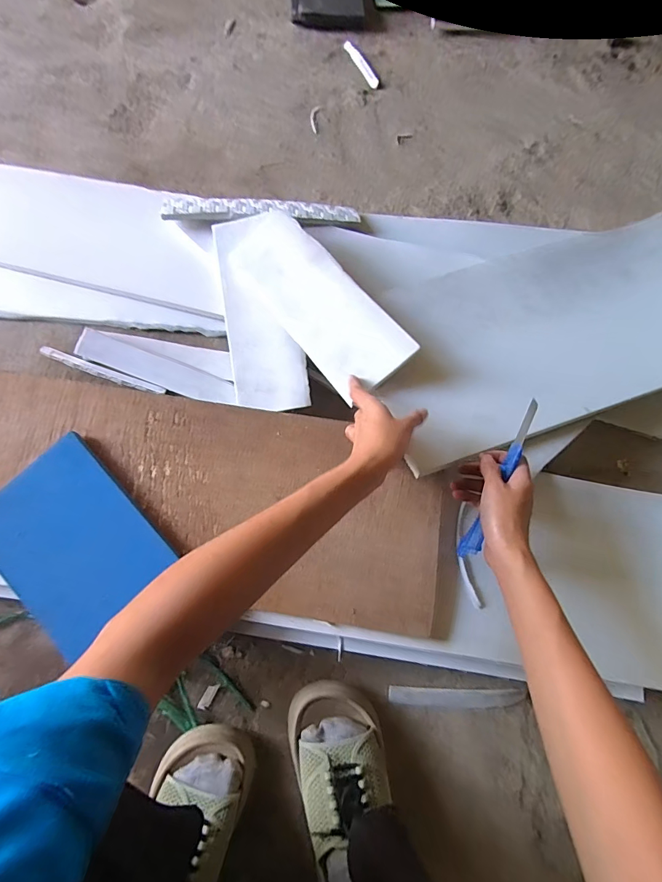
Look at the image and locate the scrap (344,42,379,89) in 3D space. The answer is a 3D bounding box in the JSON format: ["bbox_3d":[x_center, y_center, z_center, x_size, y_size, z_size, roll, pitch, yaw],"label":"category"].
[{"bbox_3d":[0.055,-0.674,0.730,0.020,0.005,0.112,-28,79,-6],"label":"scrap"}]

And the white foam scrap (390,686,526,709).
[{"bbox_3d":[0.154,0.320,0.508,0.161,0.005,0.025,1,77,0],"label":"white foam scrap"}]

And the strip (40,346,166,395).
[{"bbox_3d":[-0.326,-0.099,0.581,0.184,0.009,0.016,19,78,4],"label":"strip"}]

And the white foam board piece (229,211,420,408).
[{"bbox_3d":[-0.023,-0.182,0.524,0.102,0.013,0.293,-40,73,5],"label":"white foam board piece"}]

